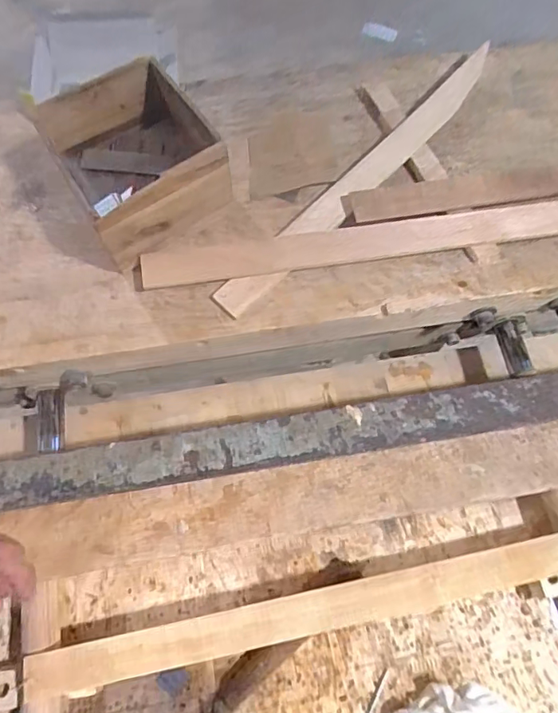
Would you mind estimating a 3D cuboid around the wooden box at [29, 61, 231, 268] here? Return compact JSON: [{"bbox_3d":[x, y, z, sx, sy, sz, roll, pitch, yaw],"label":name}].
[{"bbox_3d":[-0.130,-0.183,0.472,0.134,0.092,0.158,-27,77,-9],"label":"wooden box"}]

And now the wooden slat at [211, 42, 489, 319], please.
[{"bbox_3d":[0.087,-0.181,0.501,0.035,0.008,0.386,42,73,14],"label":"wooden slat"}]

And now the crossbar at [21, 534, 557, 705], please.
[{"bbox_3d":[0.043,0.230,0.450,0.510,0.033,0.045,-10,69,-6],"label":"crossbar"}]

